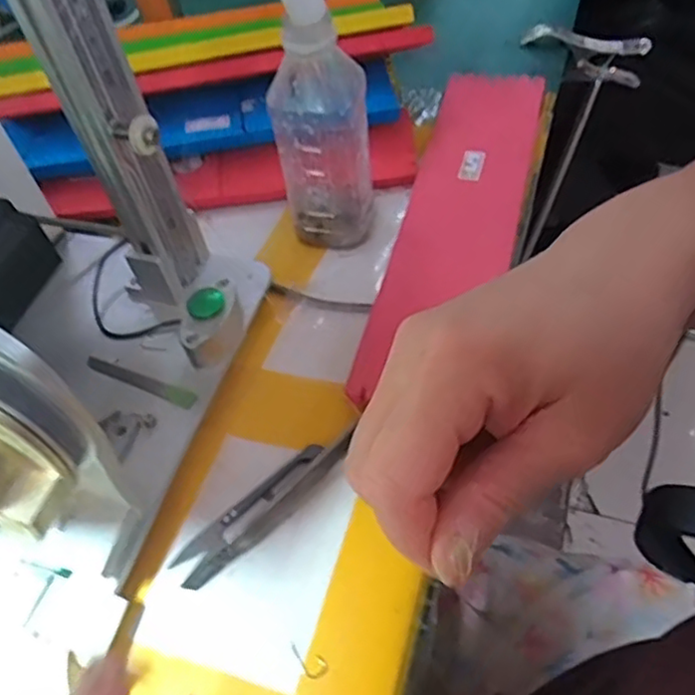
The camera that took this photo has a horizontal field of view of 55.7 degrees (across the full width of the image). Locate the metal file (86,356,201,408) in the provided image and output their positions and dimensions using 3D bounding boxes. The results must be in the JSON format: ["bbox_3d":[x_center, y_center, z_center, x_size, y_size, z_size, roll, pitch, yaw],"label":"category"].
[{"bbox_3d":[-0.129,0.021,0.408,0.082,0.005,0.010,18,57,20],"label":"metal file"}]

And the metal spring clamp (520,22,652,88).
[{"bbox_3d":[0.224,-0.281,0.612,0.116,0.048,0.017,20,58,2],"label":"metal spring clamp"}]

